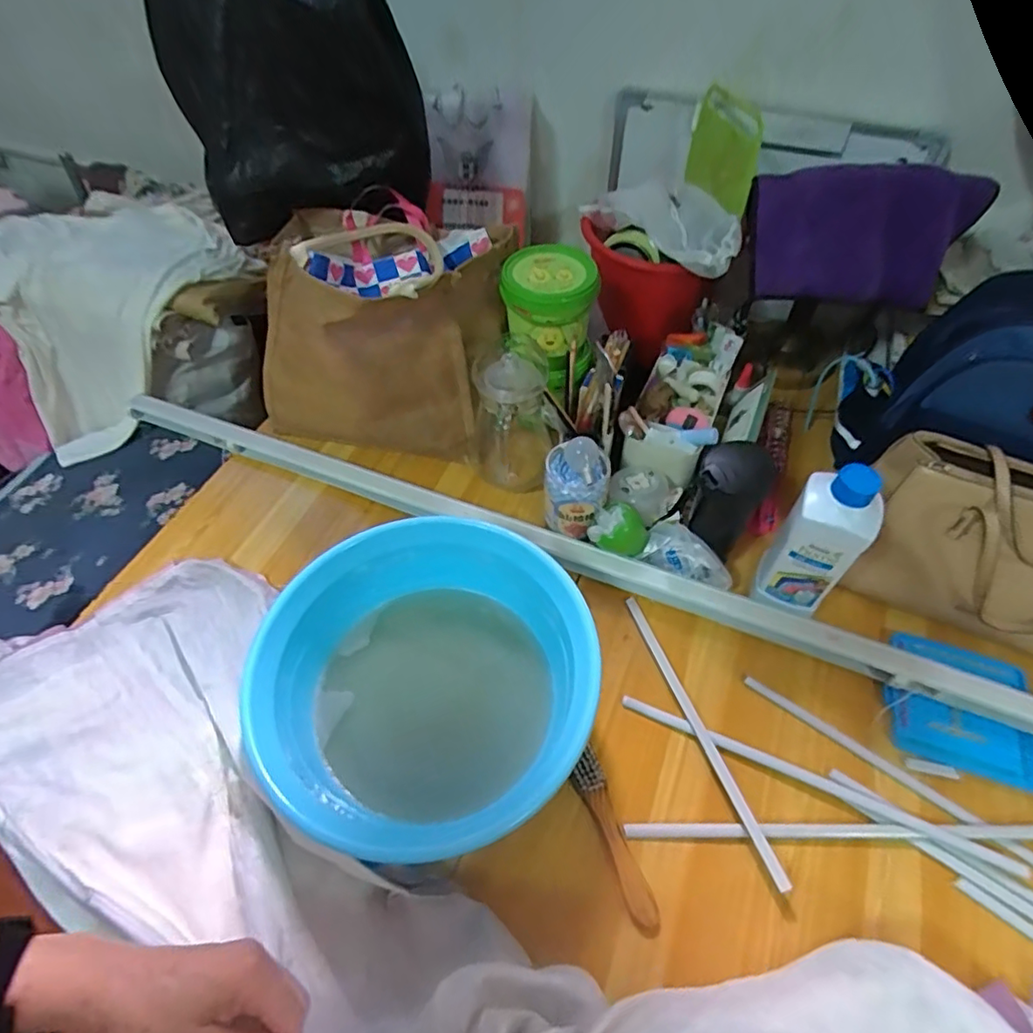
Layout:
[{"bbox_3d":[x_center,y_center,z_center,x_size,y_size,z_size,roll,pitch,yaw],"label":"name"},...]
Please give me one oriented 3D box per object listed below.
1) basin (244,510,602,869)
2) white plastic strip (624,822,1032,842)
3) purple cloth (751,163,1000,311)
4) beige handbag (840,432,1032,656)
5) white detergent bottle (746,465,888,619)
[{"bbox_3d":[-0.099,0.181,0.657,0.332,0.122,0.357,-3,54,-2],"label":"basin"},{"bbox_3d":[0.333,0.328,0.614,0.433,0.018,0.017,0,55,0],"label":"white plastic strip"},{"bbox_3d":[0.456,-0.372,0.788,0.272,0.163,0.034,7,30,11],"label":"purple cloth"},{"bbox_3d":[0.557,0.043,0.689,0.288,0.194,0.116,24,58,18],"label":"beige handbag"},{"bbox_3d":[0.345,0.028,0.678,0.089,0.196,0.076,21,57,15],"label":"white detergent bottle"}]

